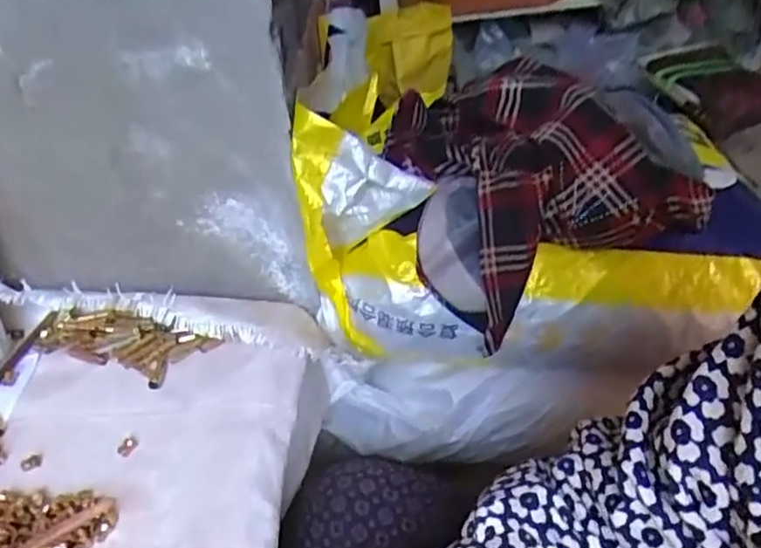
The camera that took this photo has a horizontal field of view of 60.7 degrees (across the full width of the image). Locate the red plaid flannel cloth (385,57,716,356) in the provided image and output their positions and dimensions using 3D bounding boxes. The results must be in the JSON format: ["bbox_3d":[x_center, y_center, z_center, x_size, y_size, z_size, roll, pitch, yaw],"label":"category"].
[{"bbox_3d":[0.129,-0.091,0.592,0.205,0.153,0.240,-16,36,-14],"label":"red plaid flannel cloth"}]

